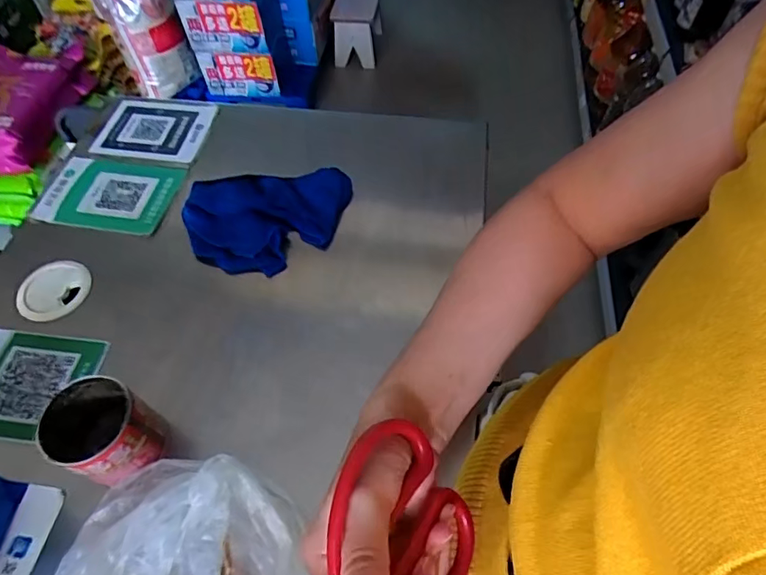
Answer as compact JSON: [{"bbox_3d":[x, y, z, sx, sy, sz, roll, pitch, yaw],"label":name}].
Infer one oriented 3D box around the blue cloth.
[{"bbox_3d":[-0.120,-0.073,0.523,0.164,0.030,0.117,-1,57,1],"label":"blue cloth"}]

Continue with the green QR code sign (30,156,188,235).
[{"bbox_3d":[-0.315,-0.109,0.572,0.151,0.009,0.104,8,58,7],"label":"green QR code sign"}]

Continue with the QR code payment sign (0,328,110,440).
[{"bbox_3d":[-0.337,0.085,0.451,0.150,0.006,0.097,5,58,5],"label":"QR code payment sign"}]

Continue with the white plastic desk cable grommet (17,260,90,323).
[{"bbox_3d":[-0.331,0.002,0.502,0.067,0.005,0.066,-1,57,2],"label":"white plastic desk cable grommet"}]

